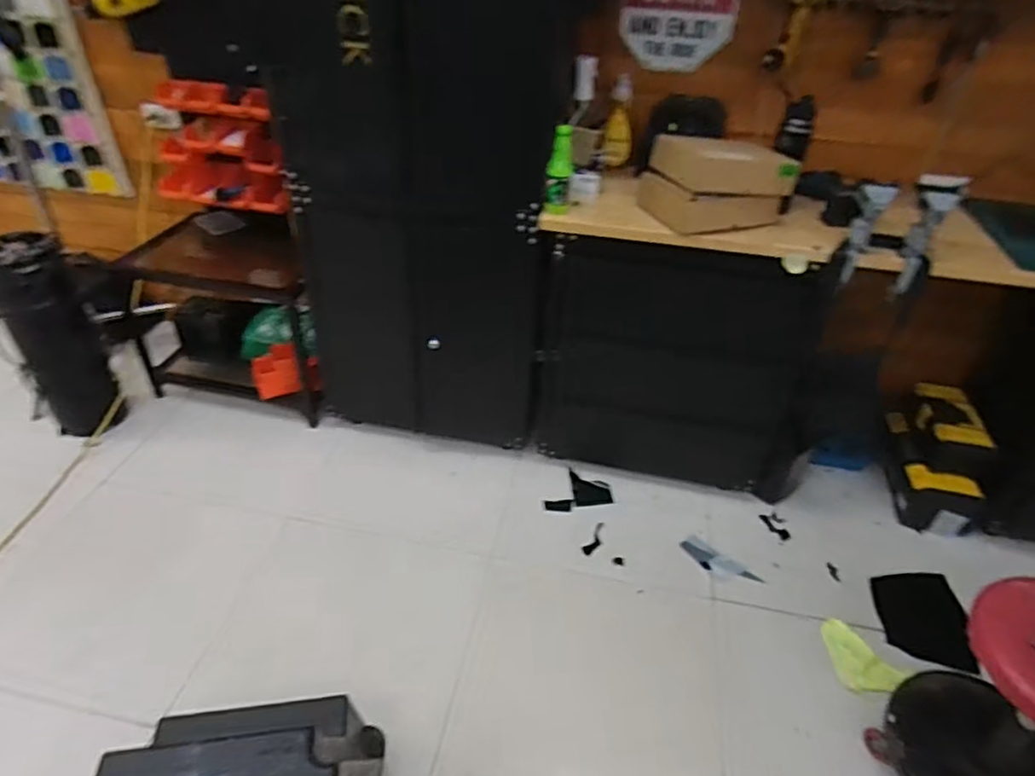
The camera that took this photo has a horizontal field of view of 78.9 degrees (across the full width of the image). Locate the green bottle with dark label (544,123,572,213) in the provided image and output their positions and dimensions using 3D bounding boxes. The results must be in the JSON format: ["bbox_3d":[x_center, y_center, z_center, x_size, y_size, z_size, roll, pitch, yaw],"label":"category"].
[{"bbox_3d":[0.101,-0.518,1.494,0.058,0.183,0.076,4,37,2],"label":"green bottle with dark label"}]

